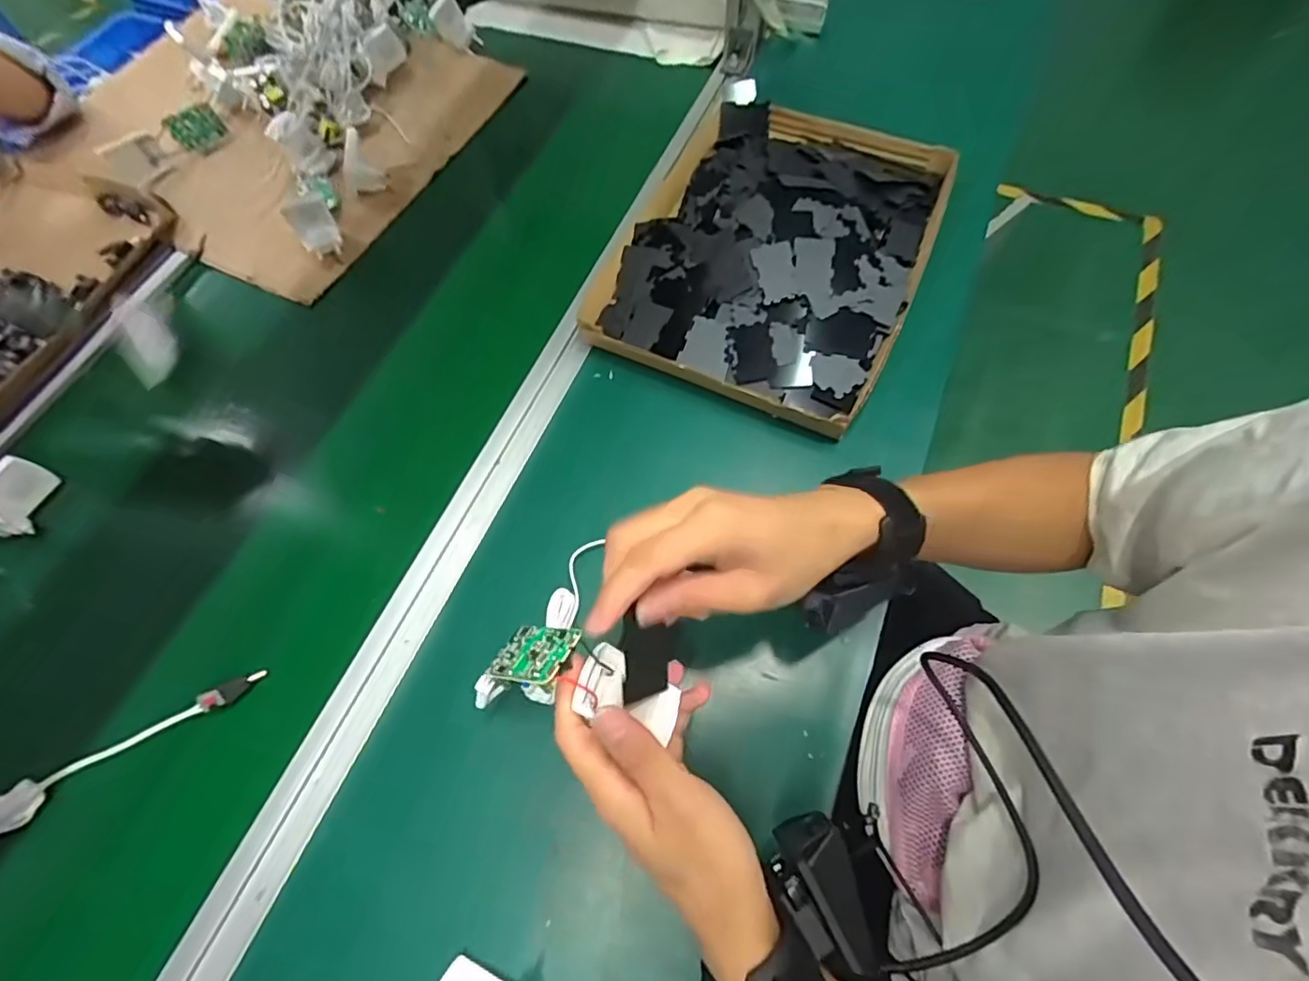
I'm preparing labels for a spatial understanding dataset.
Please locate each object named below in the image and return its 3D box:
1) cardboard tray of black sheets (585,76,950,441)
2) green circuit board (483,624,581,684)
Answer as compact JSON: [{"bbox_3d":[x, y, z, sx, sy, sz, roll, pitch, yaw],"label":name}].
[{"bbox_3d":[0.107,-0.240,0.532,0.273,0.052,0.345,23,68,13],"label":"cardboard tray of black sheets"},{"bbox_3d":[-0.065,0.087,0.308,0.051,0.004,0.035,-8,33,38],"label":"green circuit board"}]

